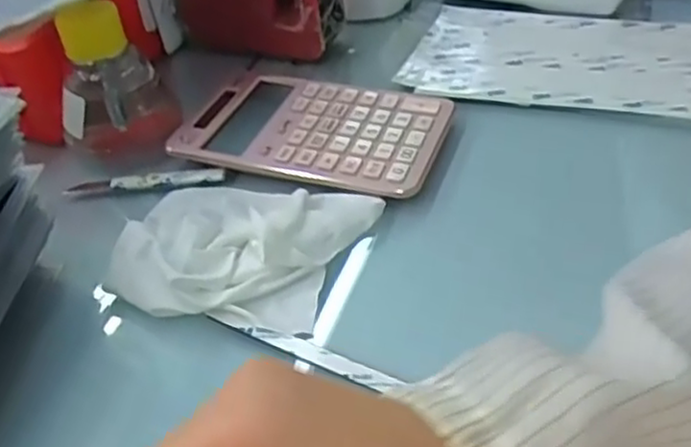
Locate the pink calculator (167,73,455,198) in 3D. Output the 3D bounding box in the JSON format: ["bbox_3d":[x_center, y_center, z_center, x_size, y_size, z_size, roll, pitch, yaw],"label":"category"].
[{"bbox_3d":[-0.024,-0.069,0.498,0.181,0.011,0.109,9,43,19],"label":"pink calculator"}]

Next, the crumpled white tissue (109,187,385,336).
[{"bbox_3d":[-0.061,0.008,0.413,0.136,0.029,0.108,5,42,15],"label":"crumpled white tissue"}]

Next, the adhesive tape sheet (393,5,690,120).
[{"bbox_3d":[0.175,-0.127,0.546,0.245,0.008,0.144,9,43,19],"label":"adhesive tape sheet"}]

